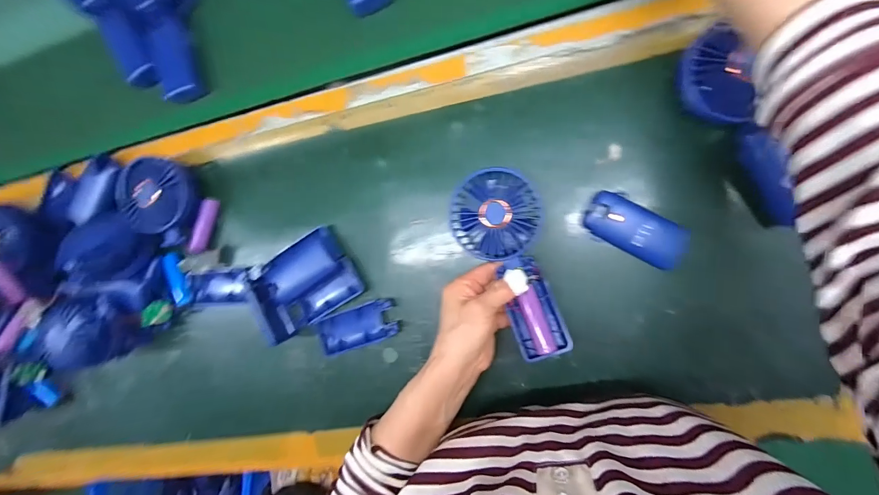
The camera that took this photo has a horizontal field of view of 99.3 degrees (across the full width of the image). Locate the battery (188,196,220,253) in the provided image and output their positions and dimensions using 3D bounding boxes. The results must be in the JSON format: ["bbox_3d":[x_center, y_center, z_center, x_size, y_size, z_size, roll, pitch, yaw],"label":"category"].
[{"bbox_3d":[-0.283,-0.026,0.448,0.017,0.013,0.070,22,95,11],"label":"battery"}]

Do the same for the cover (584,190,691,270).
[{"bbox_3d":[0.186,-0.017,0.357,0.092,0.026,0.045,31,96,10],"label":"cover"}]

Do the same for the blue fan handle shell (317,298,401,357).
[{"bbox_3d":[-0.091,0.089,0.415,0.095,0.011,0.043,-22,86,11],"label":"blue fan handle shell"}]

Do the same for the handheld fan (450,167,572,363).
[{"bbox_3d":[0.070,0.014,0.355,0.079,0.027,0.178,-20,89,8],"label":"handheld fan"}]

